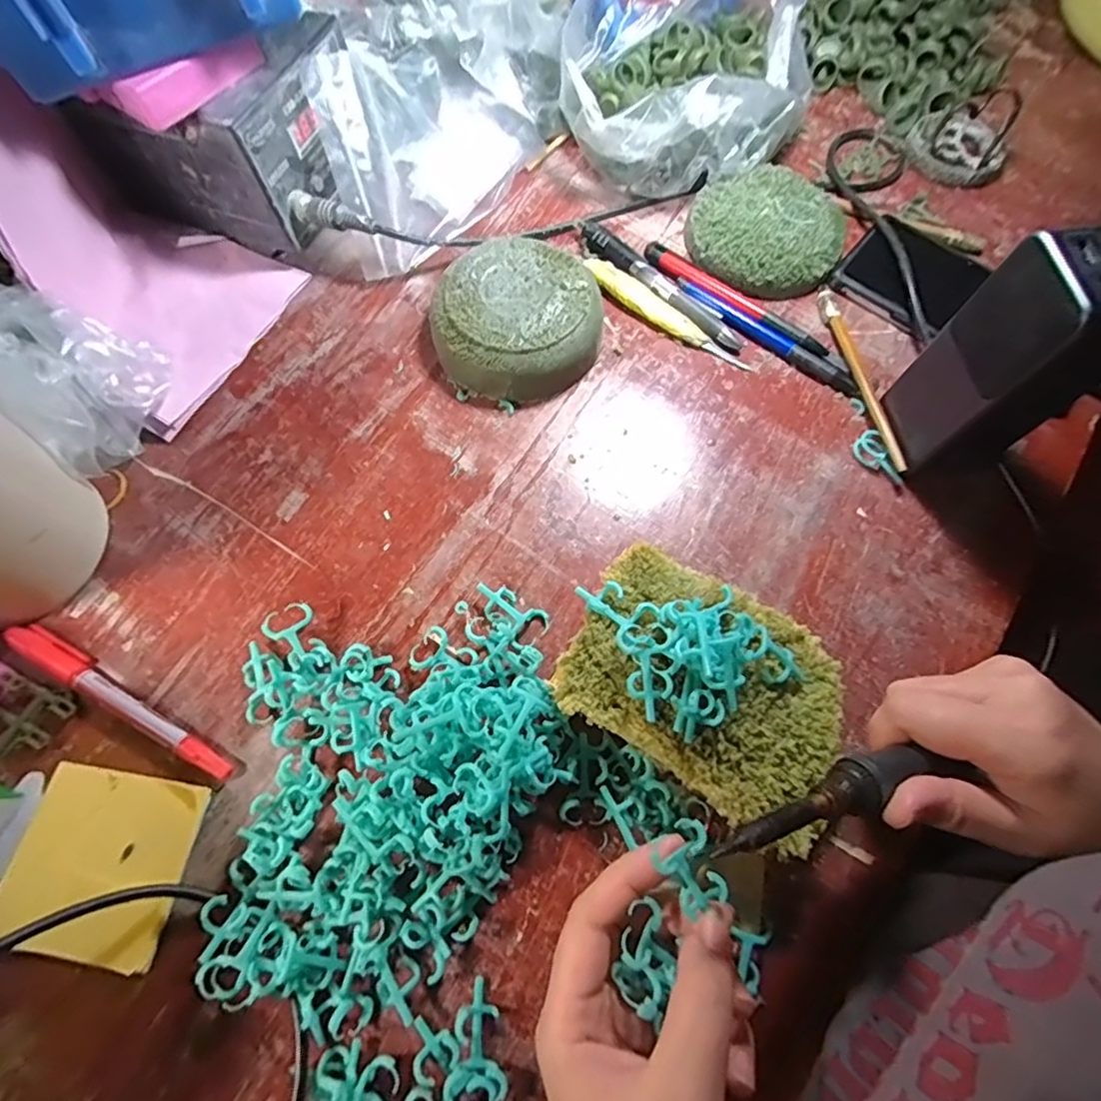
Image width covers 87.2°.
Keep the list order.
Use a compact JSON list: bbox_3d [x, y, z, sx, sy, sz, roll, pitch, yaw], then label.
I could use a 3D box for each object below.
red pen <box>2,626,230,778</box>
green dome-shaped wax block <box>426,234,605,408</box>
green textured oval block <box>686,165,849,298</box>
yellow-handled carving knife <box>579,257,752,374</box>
[{"bbox_3d":[-0.215,0.074,0.289,0.137,0.011,0.014,28,71,9],"label":"red pen"},{"bbox_3d":[-0.021,-0.143,0.364,0.098,0.037,0.094,-40,75,-15],"label":"green dome-shaped wax block"},{"bbox_3d":[0.151,-0.223,0.403,0.099,0.022,0.101,-42,75,-16],"label":"green textured oval block"},{"bbox_3d":[0.075,-0.157,0.385,0.129,0.010,0.016,39,73,13],"label":"yellow-handled carving knife"}]

